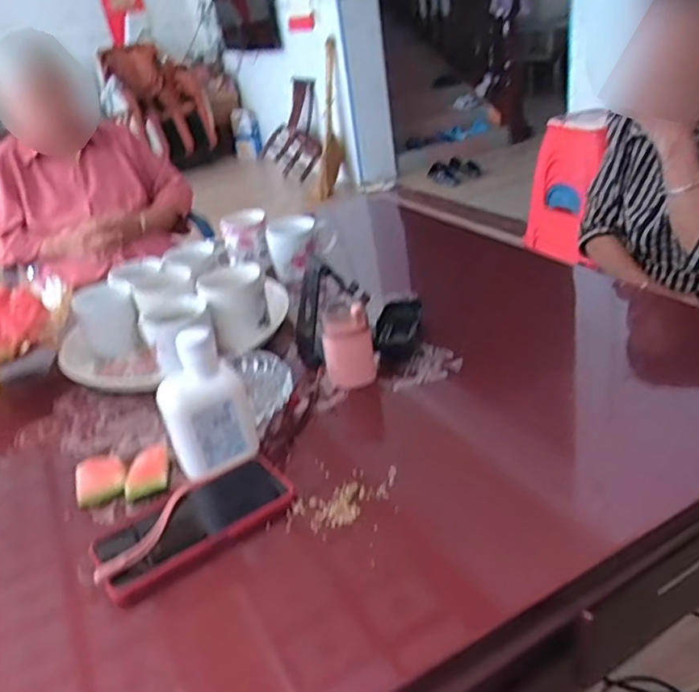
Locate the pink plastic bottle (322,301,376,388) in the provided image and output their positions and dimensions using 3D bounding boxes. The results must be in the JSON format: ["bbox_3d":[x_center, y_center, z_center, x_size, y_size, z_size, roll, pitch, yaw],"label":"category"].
[{"bbox_3d":[-0.001,-0.004,0.697,0.054,0.087,0.052,-9,28,0],"label":"pink plastic bottle"}]

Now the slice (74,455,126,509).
[{"bbox_3d":[-0.239,0.127,0.598,0.046,0.019,0.052,-16,29,-13],"label":"slice"}]

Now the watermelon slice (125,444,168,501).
[{"bbox_3d":[-0.195,0.119,0.600,0.039,0.013,0.059,-15,29,-11],"label":"watermelon slice"}]

